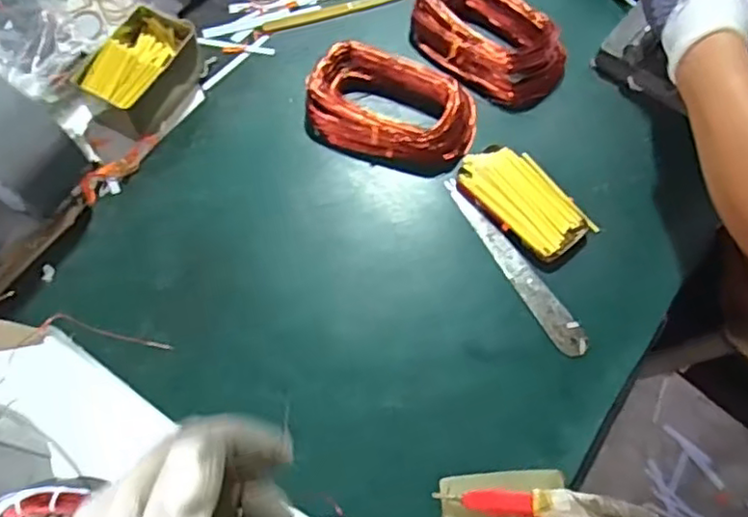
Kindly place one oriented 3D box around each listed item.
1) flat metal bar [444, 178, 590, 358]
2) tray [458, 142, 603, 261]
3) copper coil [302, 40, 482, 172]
[{"bbox_3d":[0.142,0.005,0.658,0.031,0.008,0.222,-31,67,-7],"label":"flat metal bar"},{"bbox_3d":[0.163,-0.066,0.687,0.085,0.021,0.142,-38,71,-18],"label":"tray"},{"bbox_3d":[0.020,-0.172,0.726,0.192,0.037,0.120,16,65,5],"label":"copper coil"}]

